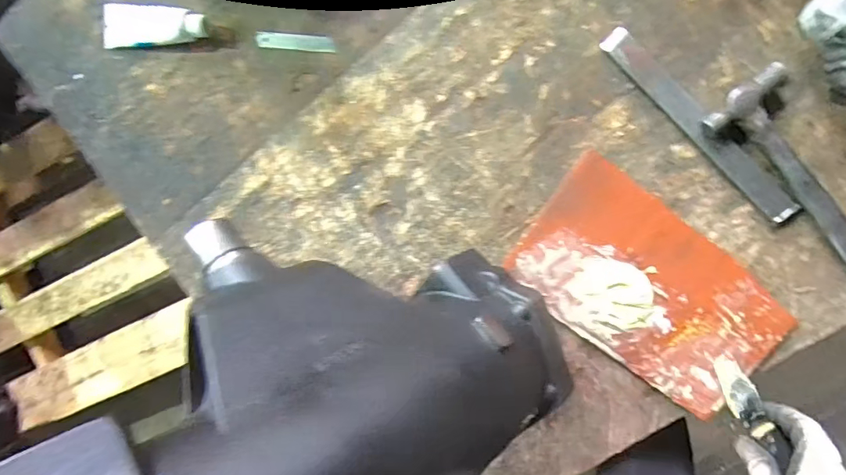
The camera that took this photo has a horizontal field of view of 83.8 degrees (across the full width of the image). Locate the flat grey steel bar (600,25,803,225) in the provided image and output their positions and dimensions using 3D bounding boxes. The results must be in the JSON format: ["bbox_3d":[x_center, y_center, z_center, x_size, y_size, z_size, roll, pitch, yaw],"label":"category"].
[{"bbox_3d":[0.304,-0.126,0.519,0.033,0.016,0.275,-43,89,10],"label":"flat grey steel bar"}]

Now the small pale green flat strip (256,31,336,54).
[{"bbox_3d":[-0.154,-0.237,0.571,0.096,0.005,0.022,6,96,7],"label":"small pale green flat strip"}]

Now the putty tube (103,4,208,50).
[{"bbox_3d":[-0.329,-0.261,0.571,0.144,0.025,0.051,2,96,8],"label":"putty tube"}]

